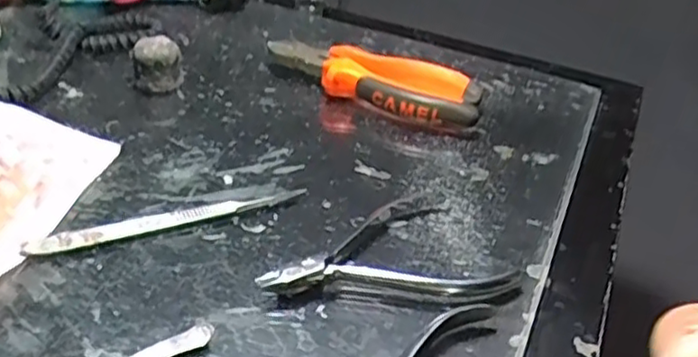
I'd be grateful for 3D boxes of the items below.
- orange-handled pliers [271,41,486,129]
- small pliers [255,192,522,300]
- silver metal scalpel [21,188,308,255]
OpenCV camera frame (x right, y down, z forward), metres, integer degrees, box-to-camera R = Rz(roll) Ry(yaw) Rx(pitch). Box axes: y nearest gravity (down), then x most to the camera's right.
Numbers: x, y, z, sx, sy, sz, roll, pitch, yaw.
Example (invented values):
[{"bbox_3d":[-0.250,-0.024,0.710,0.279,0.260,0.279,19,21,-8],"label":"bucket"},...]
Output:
[{"bbox_3d":[0.016,-0.068,0.474,0.152,0.027,0.053,20,36,18],"label":"orange-handled pliers"},{"bbox_3d":[0.019,0.028,0.342,0.118,0.012,0.083,3,34,-7],"label":"small pliers"},{"bbox_3d":[-0.086,0.020,0.342,0.136,0.006,0.011,-13,39,-27],"label":"silver metal scalpel"}]

